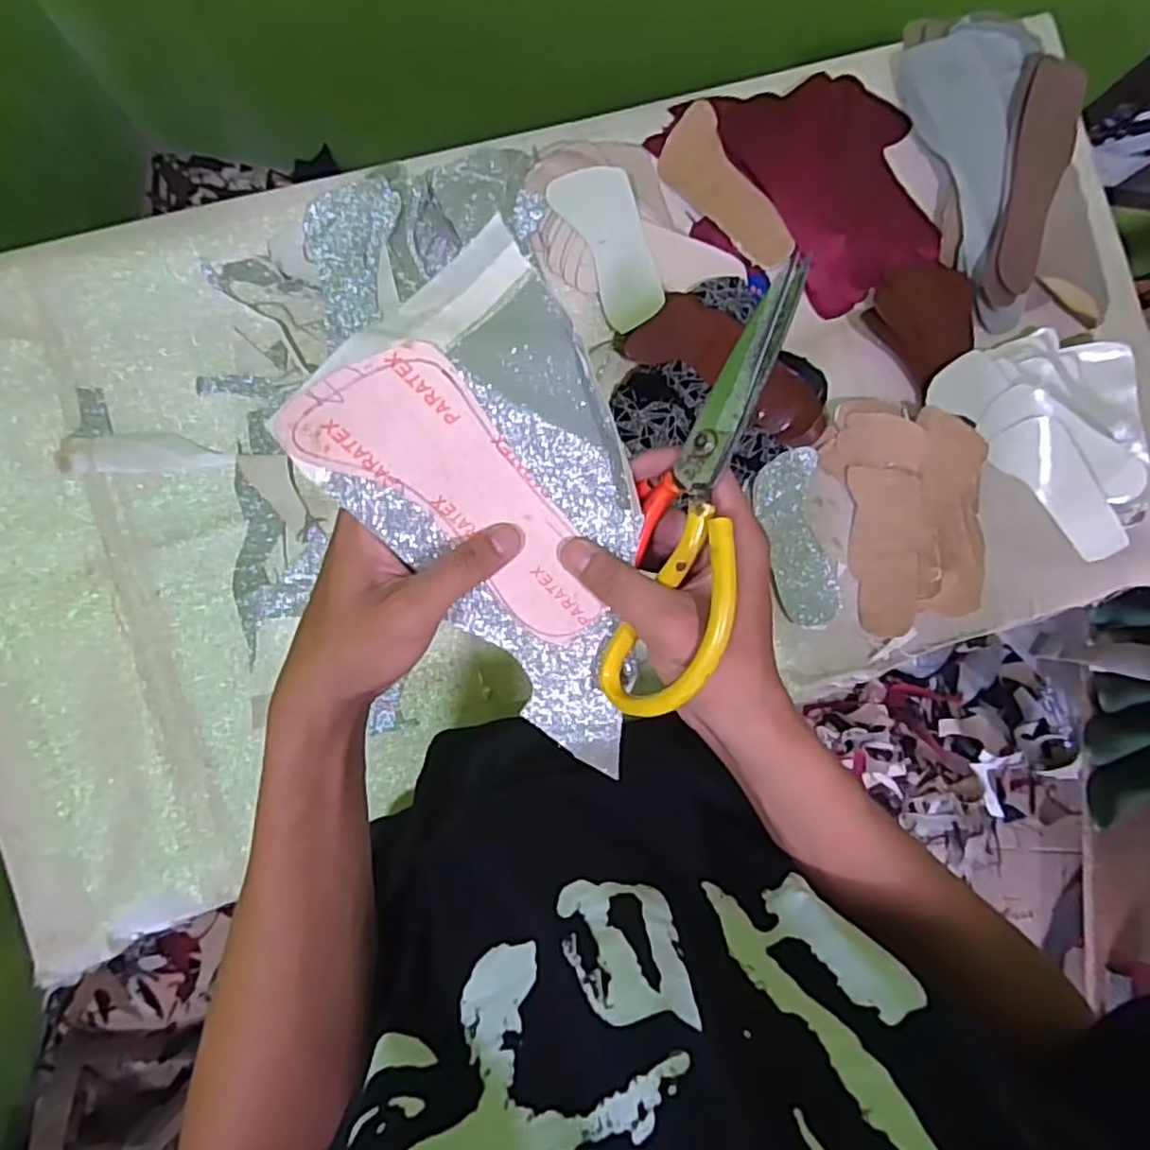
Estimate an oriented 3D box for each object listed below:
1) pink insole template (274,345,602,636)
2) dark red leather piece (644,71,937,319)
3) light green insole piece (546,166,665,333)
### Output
[{"bbox_3d":[-0.044,-0.036,0.314,0.161,0.012,0.068,39,91,-25],"label":"pink insole template"},{"bbox_3d":[0.229,-0.375,0.687,0.251,0.040,0.218,-15,89,-7],"label":"dark red leather piece"},{"bbox_3d":[0.035,-0.310,0.651,0.068,0.010,0.155,-22,89,16],"label":"light green insole piece"}]

